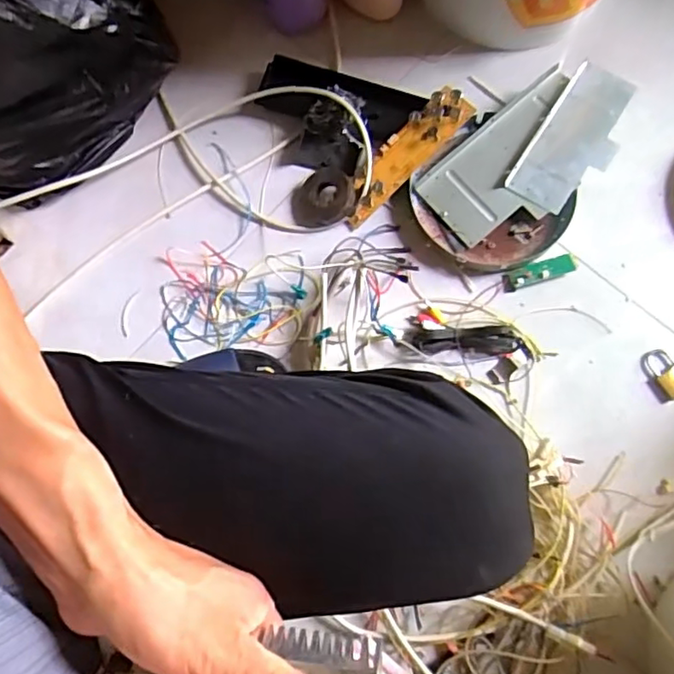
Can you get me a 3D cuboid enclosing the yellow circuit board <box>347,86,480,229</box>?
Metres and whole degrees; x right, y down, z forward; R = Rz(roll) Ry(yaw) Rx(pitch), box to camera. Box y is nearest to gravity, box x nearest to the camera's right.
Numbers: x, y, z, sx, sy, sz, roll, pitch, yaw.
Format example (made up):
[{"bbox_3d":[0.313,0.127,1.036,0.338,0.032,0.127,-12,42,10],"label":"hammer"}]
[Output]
[{"bbox_3d":[0.079,-0.222,0.747,0.057,0.021,0.201,42,96,10],"label":"yellow circuit board"}]

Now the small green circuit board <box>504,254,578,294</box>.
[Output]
[{"bbox_3d":[0.244,-0.078,0.728,0.090,0.009,0.024,-19,77,-3],"label":"small green circuit board"}]

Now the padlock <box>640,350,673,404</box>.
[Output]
[{"bbox_3d":[0.378,0.045,0.699,0.032,0.011,0.060,-21,78,-4],"label":"padlock"}]

